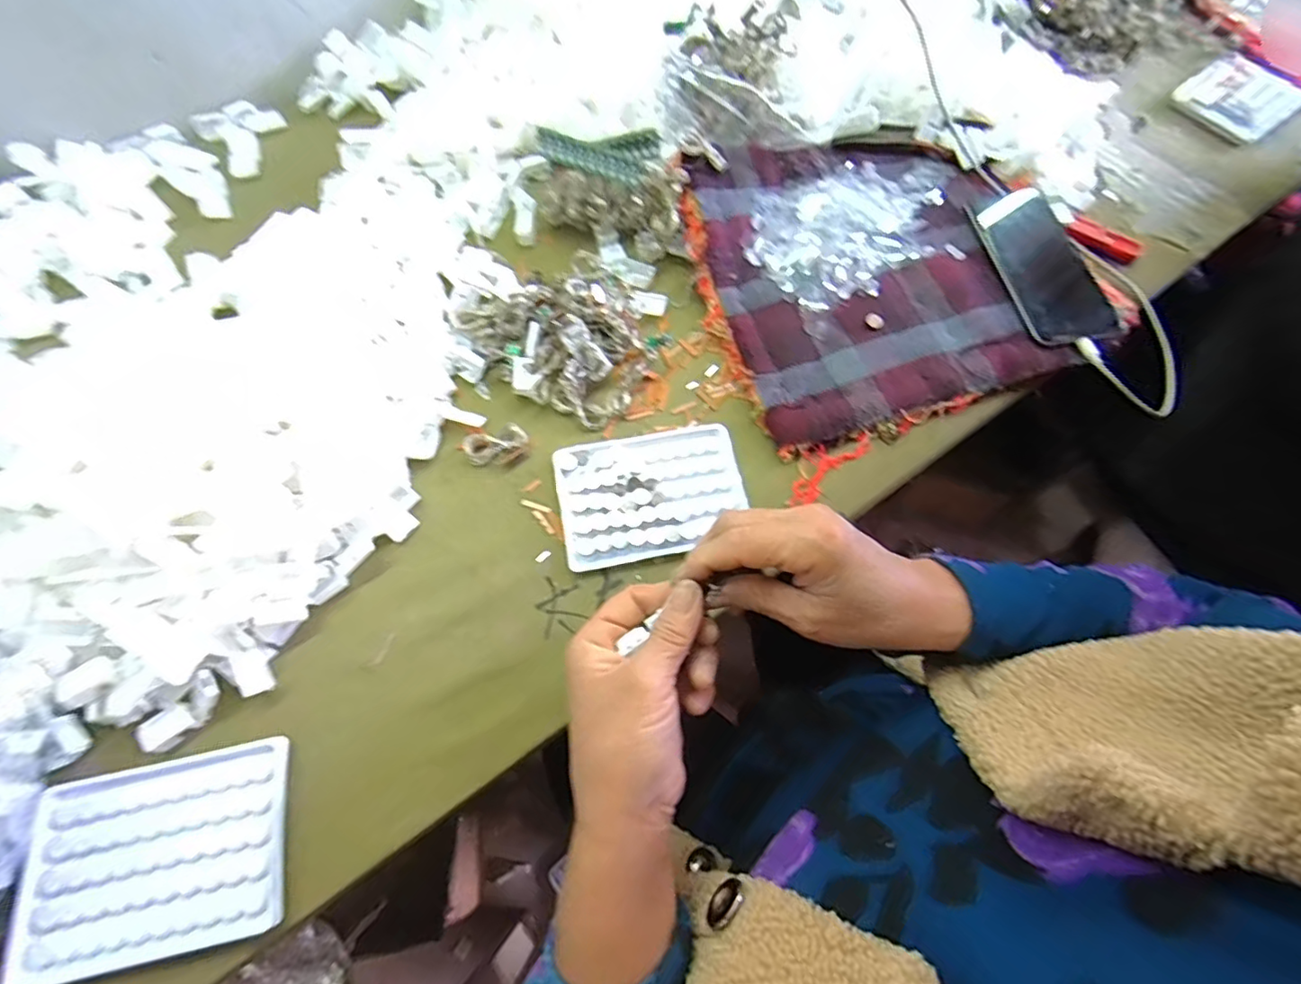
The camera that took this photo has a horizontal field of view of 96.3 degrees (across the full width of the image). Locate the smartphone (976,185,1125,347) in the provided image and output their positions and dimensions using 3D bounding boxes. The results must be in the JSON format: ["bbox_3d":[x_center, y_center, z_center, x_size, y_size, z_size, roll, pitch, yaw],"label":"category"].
[{"bbox_3d":[0.341,-0.197,0.500,0.088,0.017,0.157,-8,68,-6],"label":"smartphone"}]

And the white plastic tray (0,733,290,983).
[{"bbox_3d":[-0.267,0.195,0.314,0.130,0.008,0.095,-10,68,-7],"label":"white plastic tray"}]

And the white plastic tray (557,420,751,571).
[{"bbox_3d":[0.001,0.000,0.418,0.130,0.010,0.094,-11,68,-7],"label":"white plastic tray"}]

